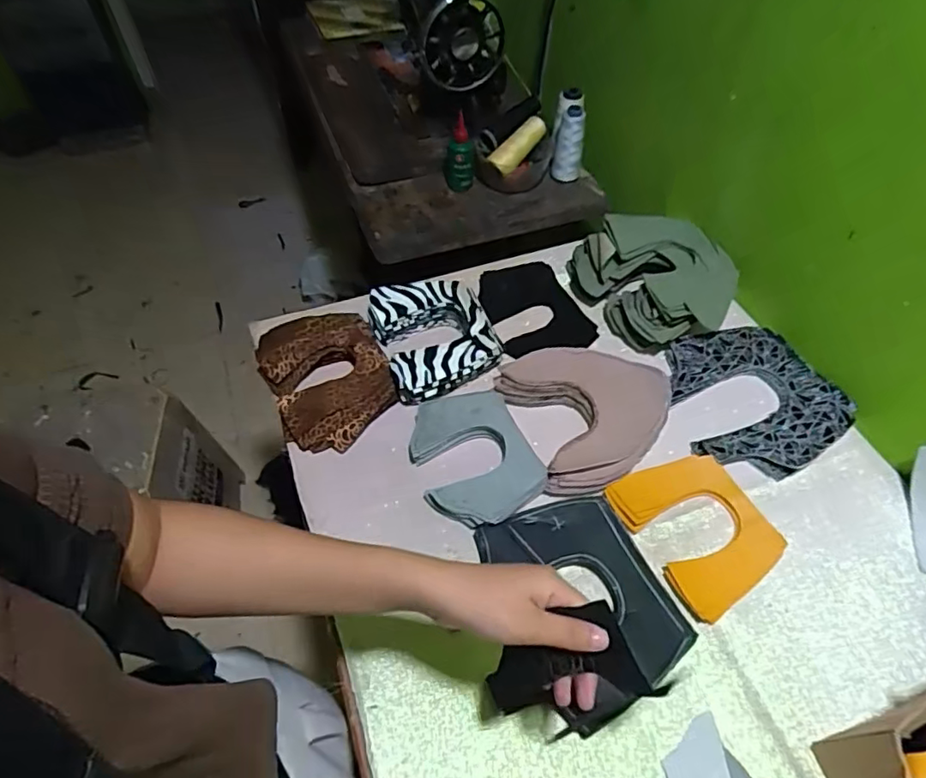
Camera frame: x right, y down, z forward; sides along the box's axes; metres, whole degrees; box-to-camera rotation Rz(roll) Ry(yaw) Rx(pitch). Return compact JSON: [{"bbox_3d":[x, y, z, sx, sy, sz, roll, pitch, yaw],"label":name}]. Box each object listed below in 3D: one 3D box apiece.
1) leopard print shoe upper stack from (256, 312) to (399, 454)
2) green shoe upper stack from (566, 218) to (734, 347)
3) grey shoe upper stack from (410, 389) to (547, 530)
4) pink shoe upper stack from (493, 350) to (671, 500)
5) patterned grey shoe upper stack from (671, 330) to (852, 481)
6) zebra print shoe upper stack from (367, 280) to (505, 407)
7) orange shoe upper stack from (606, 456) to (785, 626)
[{"bbox_3d":[-0.159,-0.014,0.692,0.136,0.044,0.184,-22,57,-16],"label":"leopard print shoe upper stack"},{"bbox_3d":[0.255,-0.145,0.750,0.172,0.075,0.182,-19,56,-14],"label":"green shoe upper stack"},{"bbox_3d":[0.011,0.073,0.624,0.118,0.023,0.158,-17,55,-13],"label":"grey shoe upper stack"},{"bbox_3d":[0.143,0.018,0.648,0.169,0.022,0.175,-18,56,-14],"label":"pink shoe upper stack"},{"bbox_3d":[0.332,0.007,0.671,0.175,0.021,0.189,-15,55,-11],"label":"patterned grey shoe upper stack"},{"bbox_3d":[-0.035,-0.064,0.716,0.133,0.054,0.158,-17,55,-13],"label":"zebra print shoe upper stack"},{"bbox_3d":[0.235,0.137,0.581,0.124,0.012,0.148,-22,57,-16],"label":"orange shoe upper stack"}]

